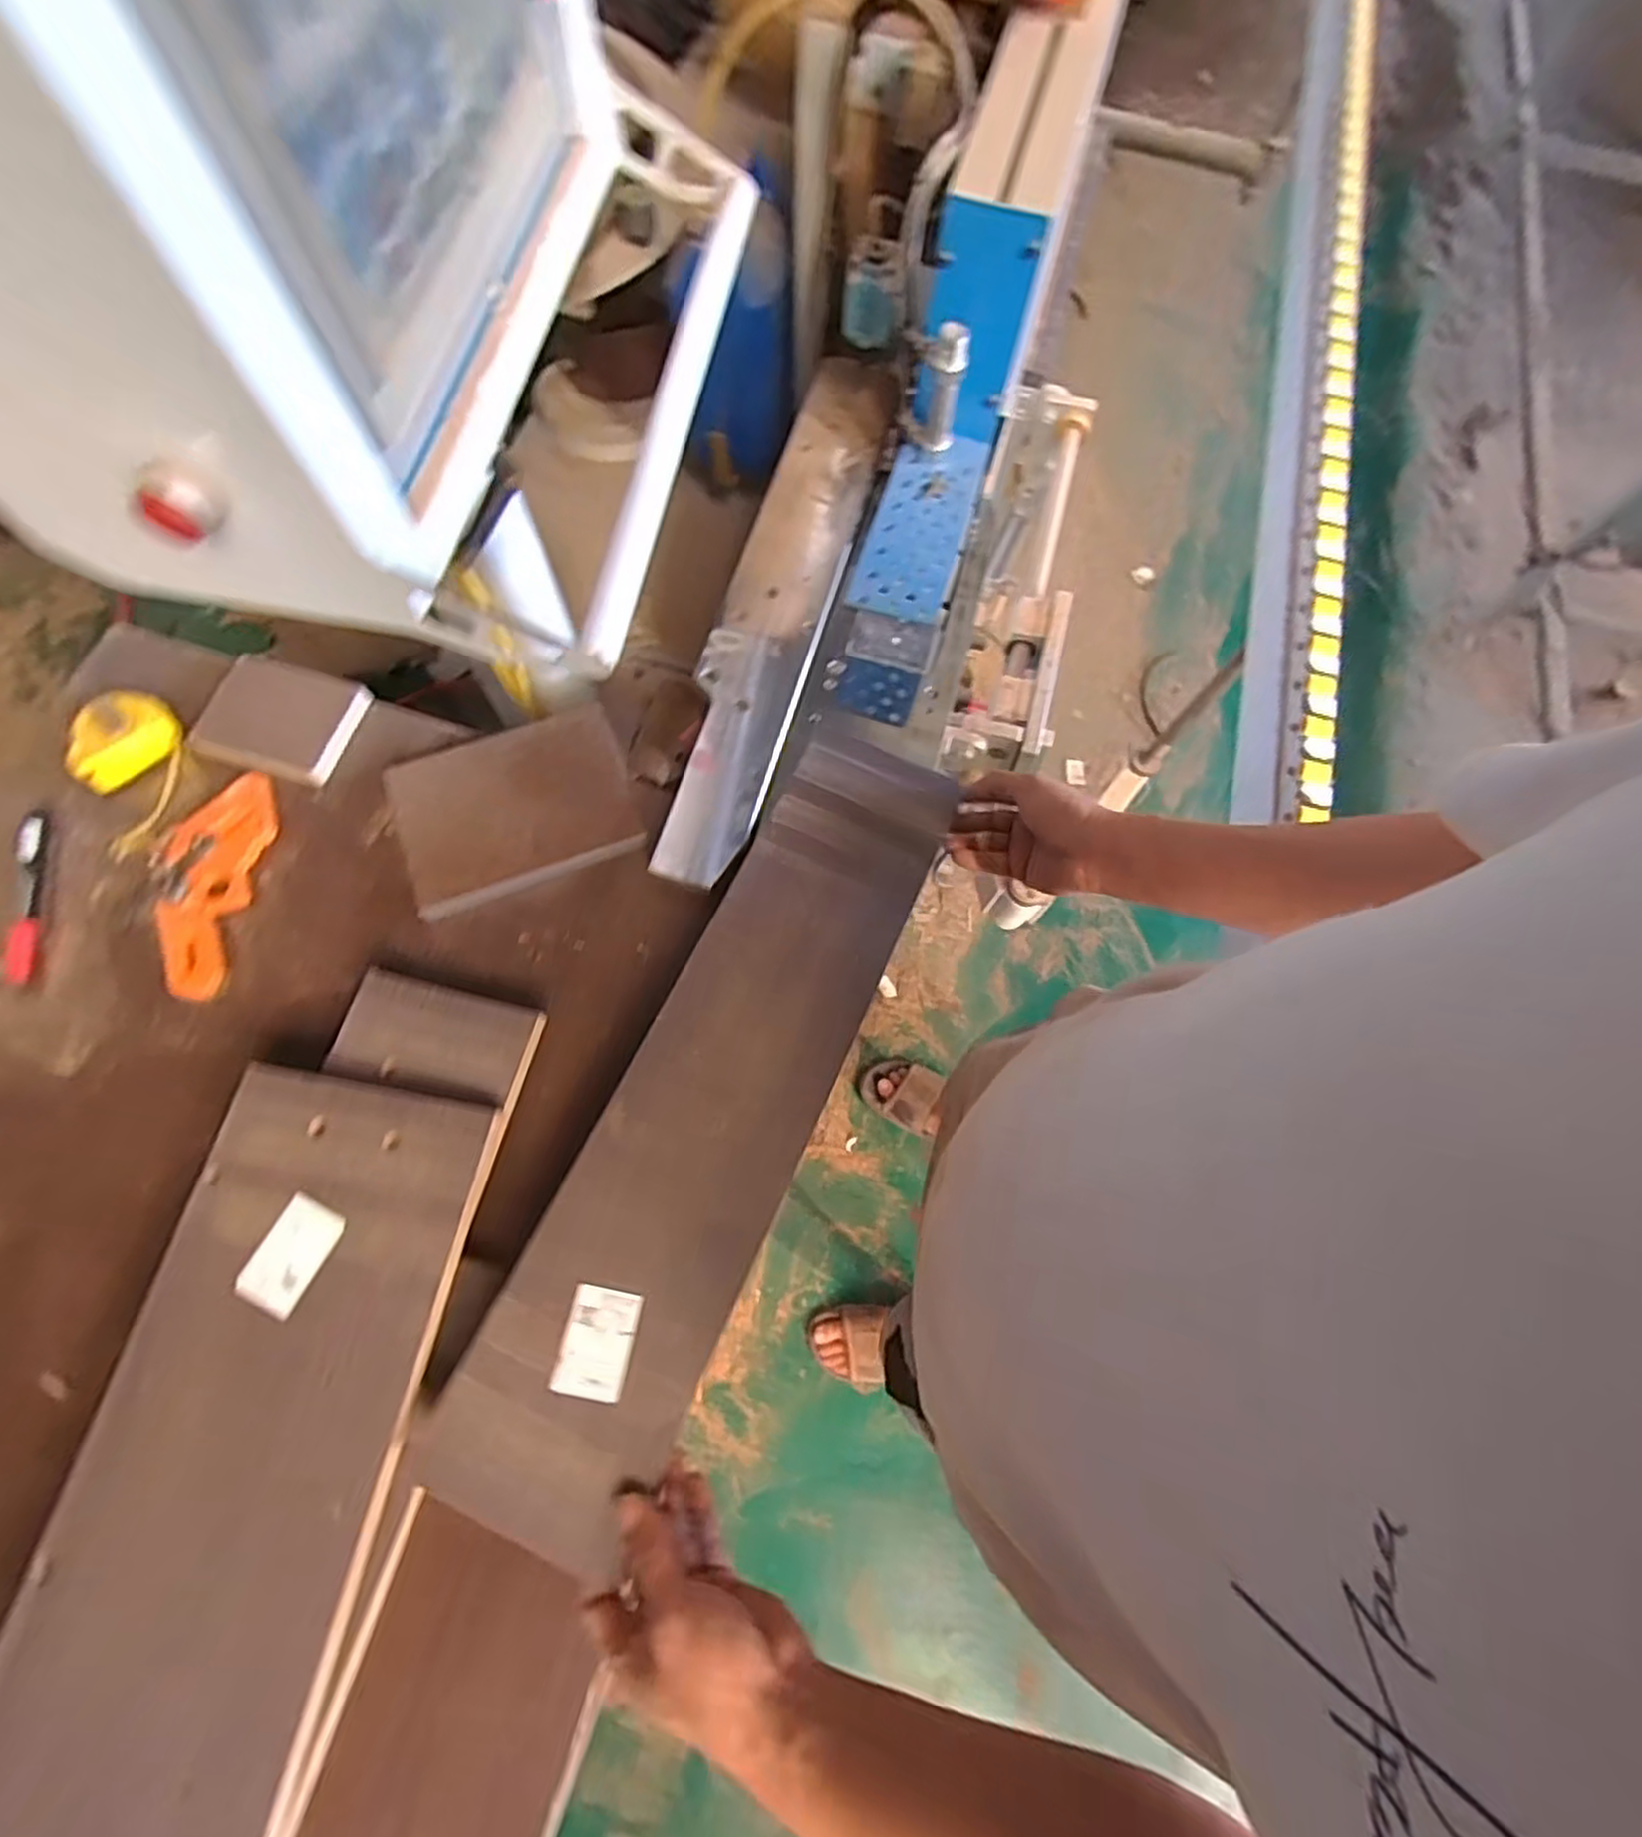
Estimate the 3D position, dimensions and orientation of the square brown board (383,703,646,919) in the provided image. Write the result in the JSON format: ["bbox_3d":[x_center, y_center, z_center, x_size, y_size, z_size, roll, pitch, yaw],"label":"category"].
[{"bbox_3d":[-0.257,-0.094,0.641,0.184,0.035,0.144,-19,71,-8],"label":"square brown board"}]

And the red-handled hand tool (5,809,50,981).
[{"bbox_3d":[-0.640,-0.018,0.605,0.021,0.019,0.142,-9,72,-6],"label":"red-handled hand tool"}]

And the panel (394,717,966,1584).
[{"bbox_3d":[-0.063,0.104,0.541,0.135,0.018,0.590,24,69,7],"label":"panel"}]

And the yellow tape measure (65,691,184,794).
[{"bbox_3d":[-0.603,-0.155,0.649,0.066,0.032,0.087,37,73,11],"label":"yellow tape measure"}]

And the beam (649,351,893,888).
[{"bbox_3d":[-0.040,-0.298,0.717,0.091,0.055,0.587,15,71,3],"label":"beam"}]

